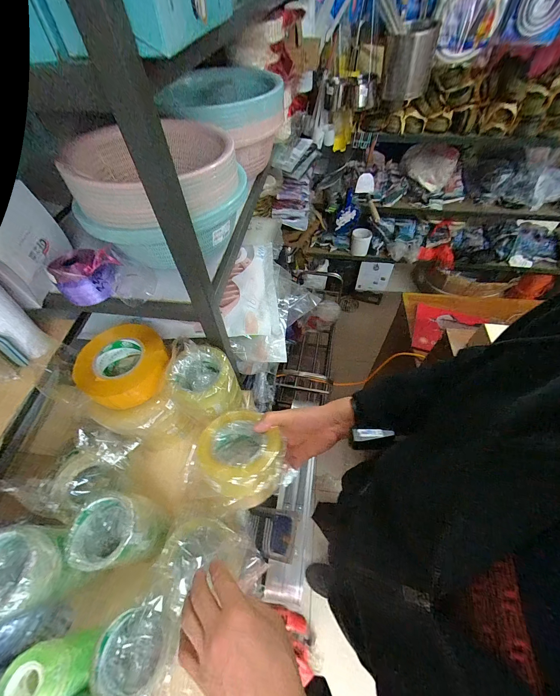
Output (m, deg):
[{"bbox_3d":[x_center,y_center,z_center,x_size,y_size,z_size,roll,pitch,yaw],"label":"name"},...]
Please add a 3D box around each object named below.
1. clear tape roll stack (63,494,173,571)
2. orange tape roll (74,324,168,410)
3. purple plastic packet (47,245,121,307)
[{"bbox_3d":[-0.237,0.281,0.429,0.095,0.126,0.090,-5,54,-2],"label":"clear tape roll stack"},{"bbox_3d":[-0.272,0.027,0.498,0.143,0.046,0.144,-1,54,1],"label":"orange tape roll"},{"bbox_3d":[-0.338,-0.130,0.498,0.097,0.070,0.071,-16,55,-9],"label":"purple plastic packet"}]

